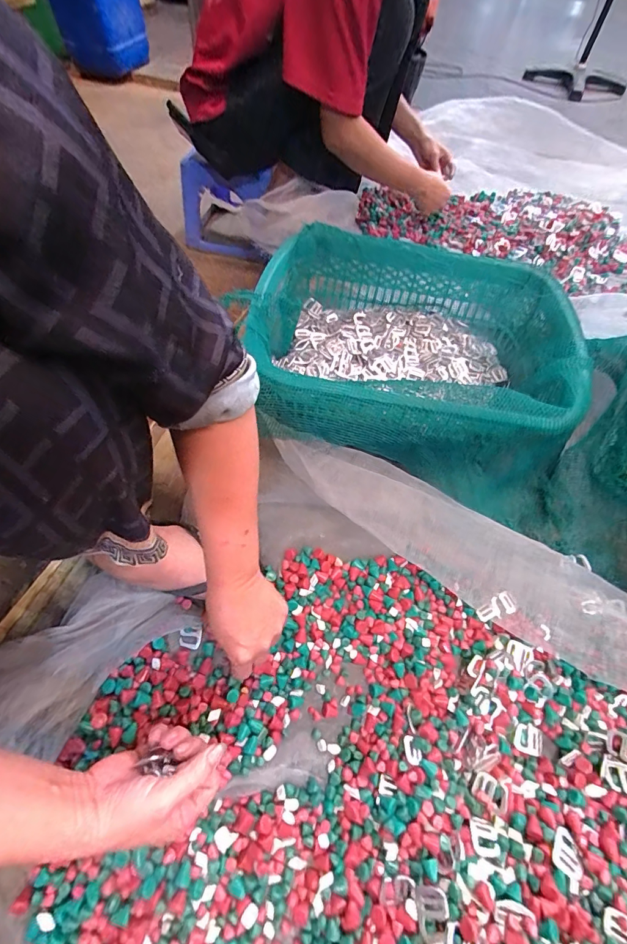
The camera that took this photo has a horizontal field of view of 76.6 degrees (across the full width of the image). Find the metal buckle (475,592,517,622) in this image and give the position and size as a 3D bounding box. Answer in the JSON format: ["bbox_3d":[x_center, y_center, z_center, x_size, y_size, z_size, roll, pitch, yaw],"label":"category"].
[{"bbox_3d":[0.229,0.173,0.500,0.050,0.005,0.025,-26,66,-4],"label":"metal buckle"}]

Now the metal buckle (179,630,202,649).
[{"bbox_3d":[-0.145,0.196,0.466,0.025,0.007,0.020,2,59,-2],"label":"metal buckle"}]

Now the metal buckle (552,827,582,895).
[{"bbox_3d":[0.233,0.355,0.364,0.024,0.004,0.043,18,44,23],"label":"metal buckle"}]

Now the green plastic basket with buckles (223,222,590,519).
[{"bbox_3d":[0.144,-0.166,0.608,0.446,0.170,0.366,11,59,4],"label":"green plastic basket with buckles"}]

